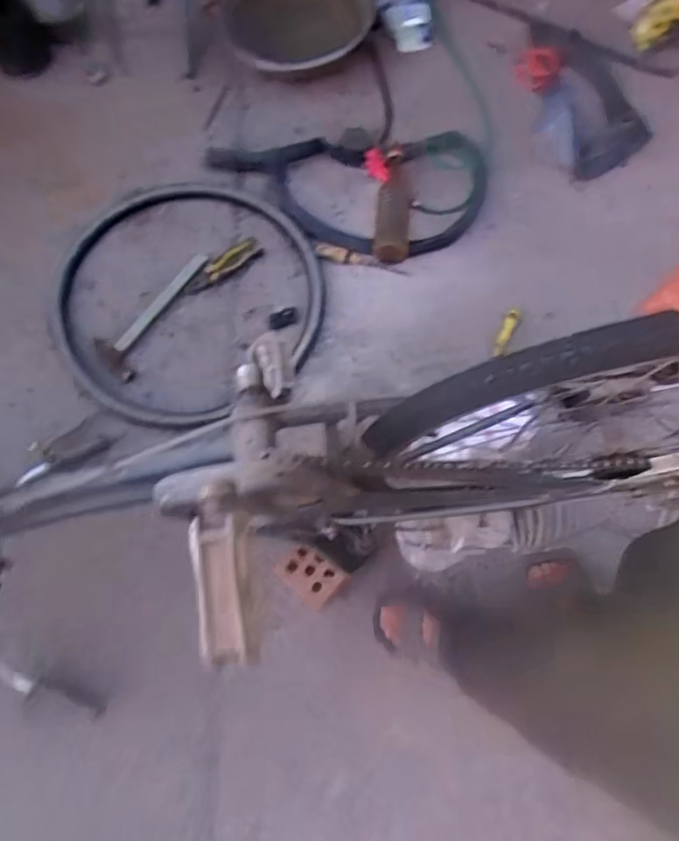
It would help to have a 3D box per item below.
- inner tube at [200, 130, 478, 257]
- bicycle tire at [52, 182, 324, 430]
[{"bbox_3d":[0.012,-0.535,1.446,0.661,0.039,0.329,-2,73,1],"label":"inner tube"},{"bbox_3d":[-0.333,-0.276,1.358,0.591,0.052,0.577,0,73,2],"label":"bicycle tire"}]

